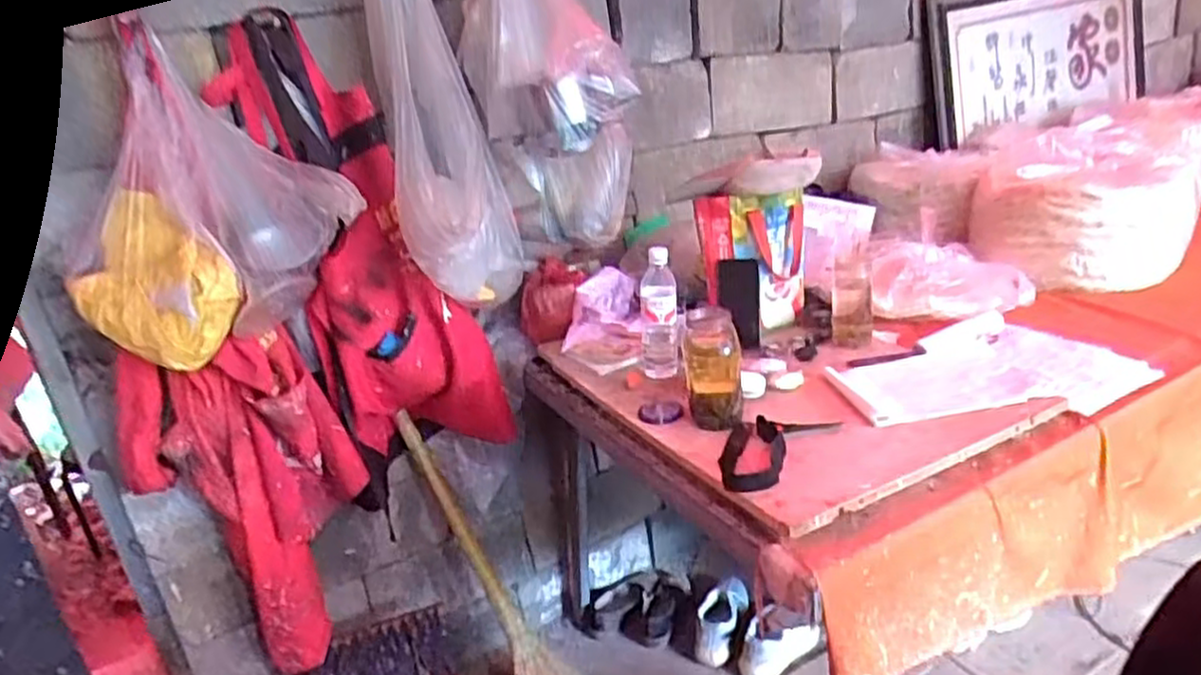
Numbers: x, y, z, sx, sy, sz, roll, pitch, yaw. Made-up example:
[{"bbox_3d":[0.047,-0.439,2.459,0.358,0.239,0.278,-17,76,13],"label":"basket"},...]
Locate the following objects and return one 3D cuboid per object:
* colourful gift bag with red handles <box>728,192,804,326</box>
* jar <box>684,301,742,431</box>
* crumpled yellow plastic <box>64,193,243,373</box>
[{"bbox_3d":[0.336,-0.150,1.457,0.153,0.257,0.057,-14,21,-15],"label":"colourful gift bag with red handles"},{"bbox_3d":[0.170,0.045,1.141,0.086,0.166,0.077,-5,21,9],"label":"jar"},{"bbox_3d":[-0.685,-0.088,1.158,0.221,0.253,0.100,1,22,23],"label":"crumpled yellow plastic"}]

